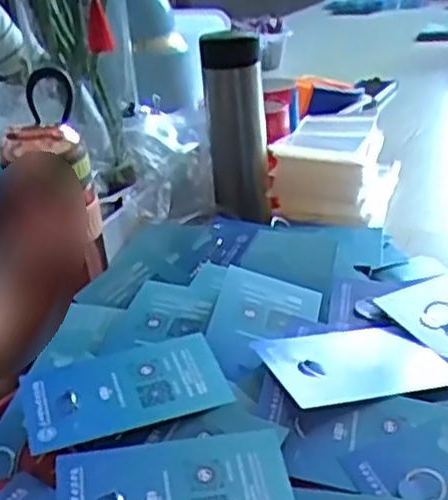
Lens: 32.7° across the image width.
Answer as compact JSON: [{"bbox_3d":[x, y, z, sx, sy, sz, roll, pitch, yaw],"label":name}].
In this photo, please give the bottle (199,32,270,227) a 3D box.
[{"bbox_3d":[0.016,-0.133,0.882,0.065,0.215,0.080,-7,24,-5],"label":"bottle"}]

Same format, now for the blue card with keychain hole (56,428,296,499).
[{"bbox_3d":[-0.027,0.143,0.440,0.134,0.009,0.079,-4,40,-10],"label":"blue card with keychain hole"}]

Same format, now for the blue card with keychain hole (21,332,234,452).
[{"bbox_3d":[-0.070,0.093,0.529,0.133,0.009,0.092,-11,25,-13],"label":"blue card with keychain hole"}]

